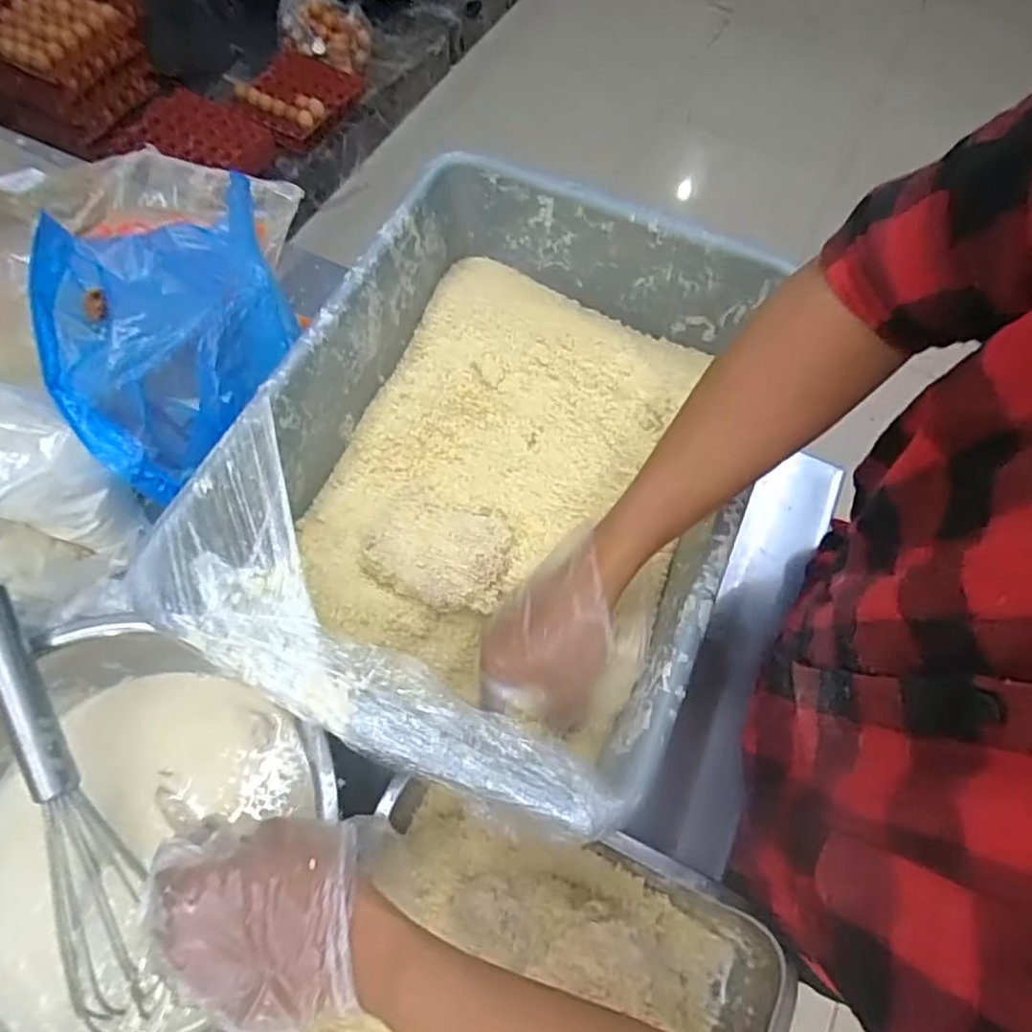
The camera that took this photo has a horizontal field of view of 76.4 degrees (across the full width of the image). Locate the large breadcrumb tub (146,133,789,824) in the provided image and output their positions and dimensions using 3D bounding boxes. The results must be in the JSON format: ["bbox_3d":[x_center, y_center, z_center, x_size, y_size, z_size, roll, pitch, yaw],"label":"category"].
[{"bbox_3d":[-0.005,-0.047,0.517,0.330,0.131,0.460,23,66,8],"label":"large breadcrumb tub"}]

